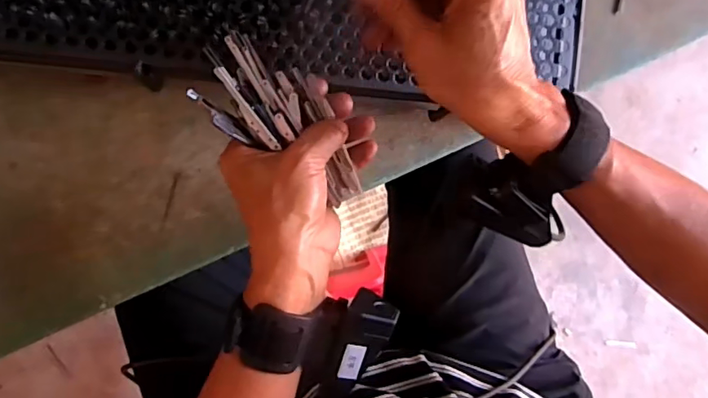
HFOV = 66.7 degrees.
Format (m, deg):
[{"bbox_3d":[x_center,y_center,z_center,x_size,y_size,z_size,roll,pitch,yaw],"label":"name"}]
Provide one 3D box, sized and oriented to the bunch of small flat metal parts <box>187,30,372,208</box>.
[{"bbox_3d":[-0.040,-0.047,0.337,0.124,0.033,0.055,41,86,-27],"label":"bunch of small flat metal parts"}]

